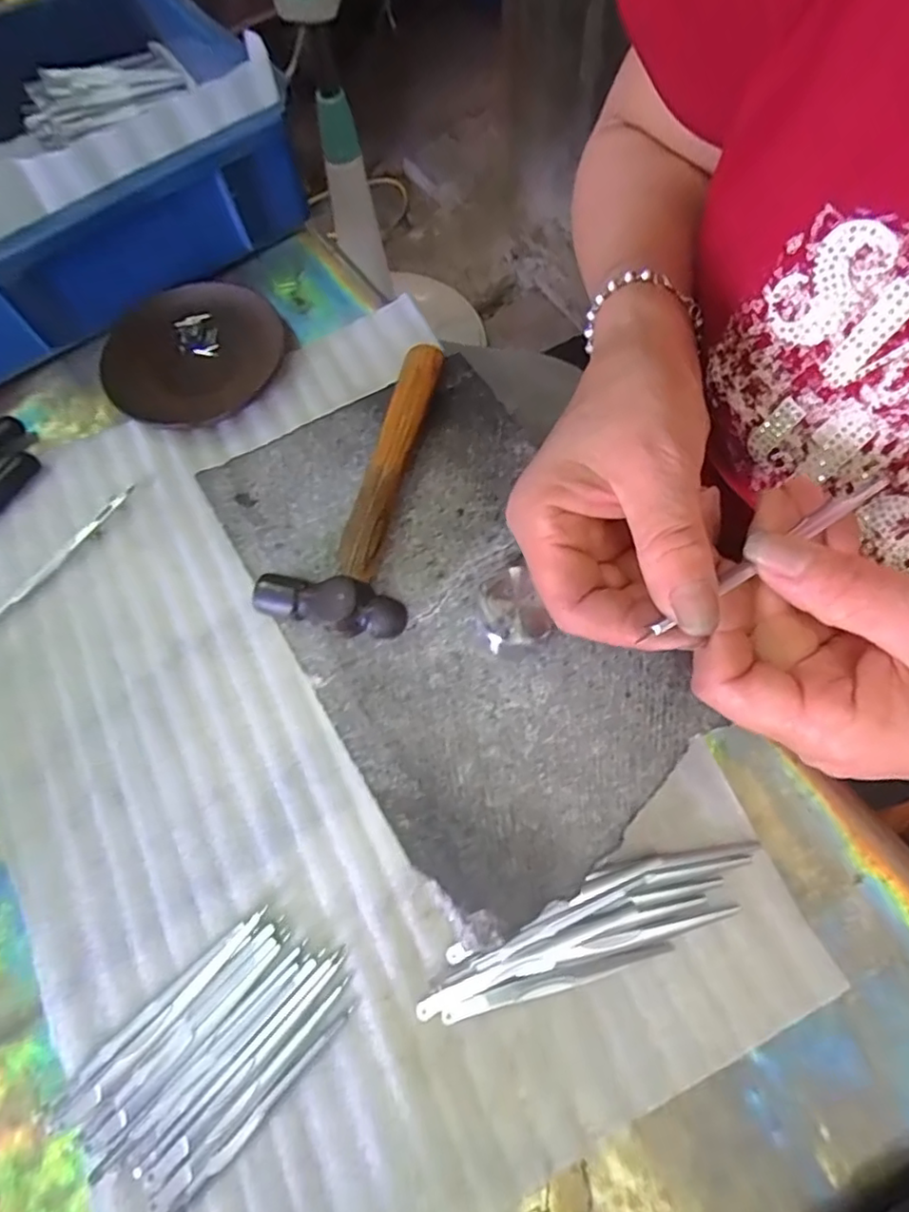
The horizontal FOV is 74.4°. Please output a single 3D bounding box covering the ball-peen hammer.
[{"bbox_3d":[-0.046,-0.059,0.279,0.062,0.022,0.151,5,70,5],"label":"ball-peen hammer"}]

